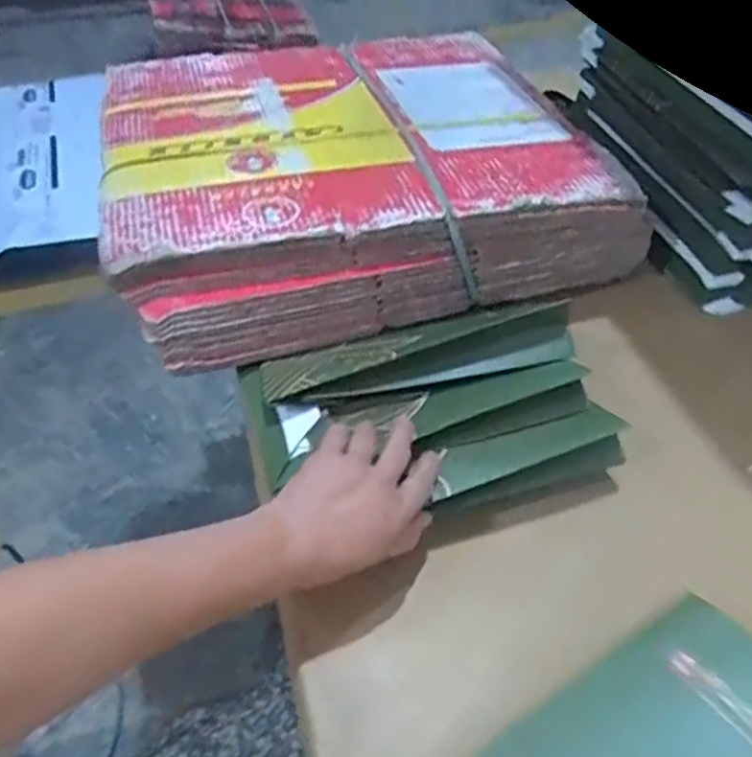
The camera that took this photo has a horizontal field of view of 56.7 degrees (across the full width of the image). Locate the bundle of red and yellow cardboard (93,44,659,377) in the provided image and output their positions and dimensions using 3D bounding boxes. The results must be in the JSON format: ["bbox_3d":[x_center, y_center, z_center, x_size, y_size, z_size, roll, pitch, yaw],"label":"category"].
[{"bbox_3d":[-0.035,-0.234,0.784,0.497,0.118,0.439,-15,47,-13],"label":"bundle of red and yellow cardboard"}]

